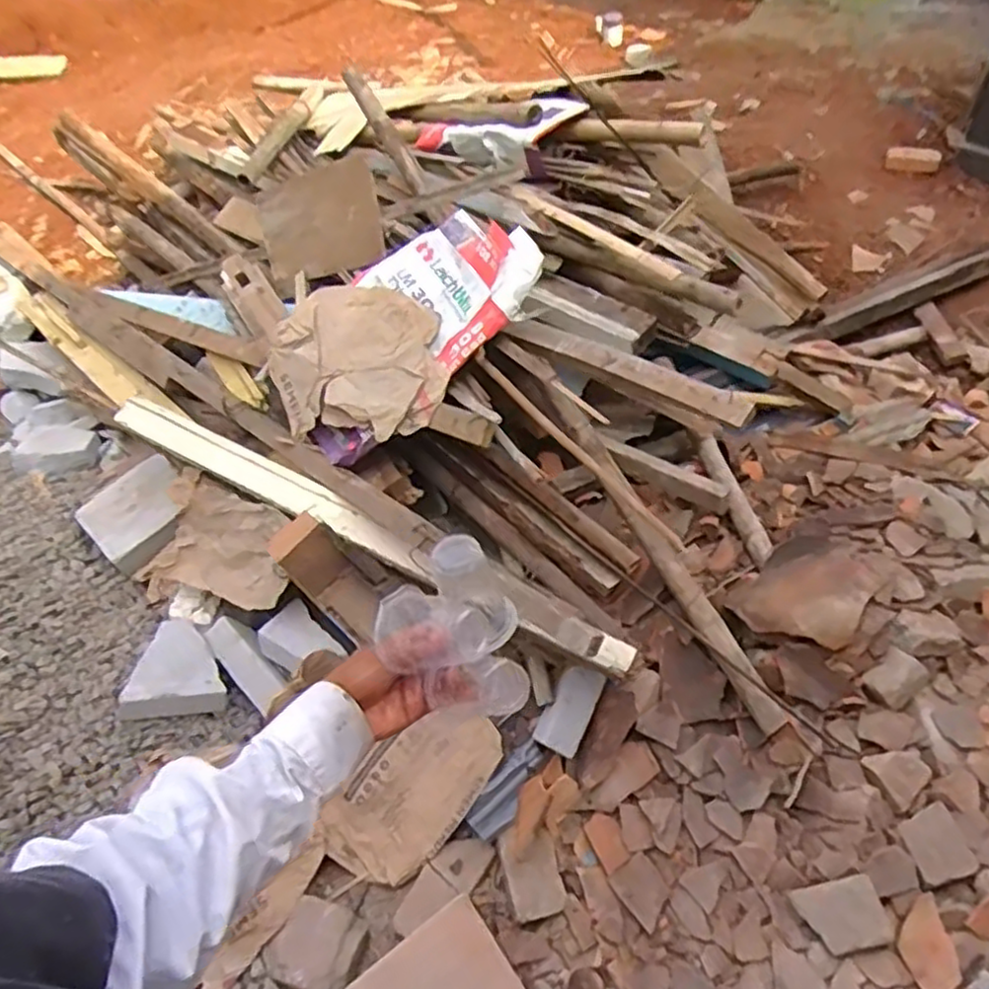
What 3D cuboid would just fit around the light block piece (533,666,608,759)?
[{"bbox_3d":[0.155,0.446,1.478,0.094,0.043,0.181,27,72,7],"label":"light block piece"}]

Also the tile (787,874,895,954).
[{"bbox_3d":[0.619,0.751,1.271,0.140,0.015,0.106,-22,52,12],"label":"tile"}]

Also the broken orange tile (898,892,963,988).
[{"bbox_3d":[0.747,0.784,1.233,0.084,0.032,0.146,-8,47,-1],"label":"broken orange tile"}]

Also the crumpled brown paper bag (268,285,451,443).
[{"bbox_3d":[-0.314,-0.310,1.598,0.466,0.093,0.370,6,76,21],"label":"crumpled brown paper bag"}]

